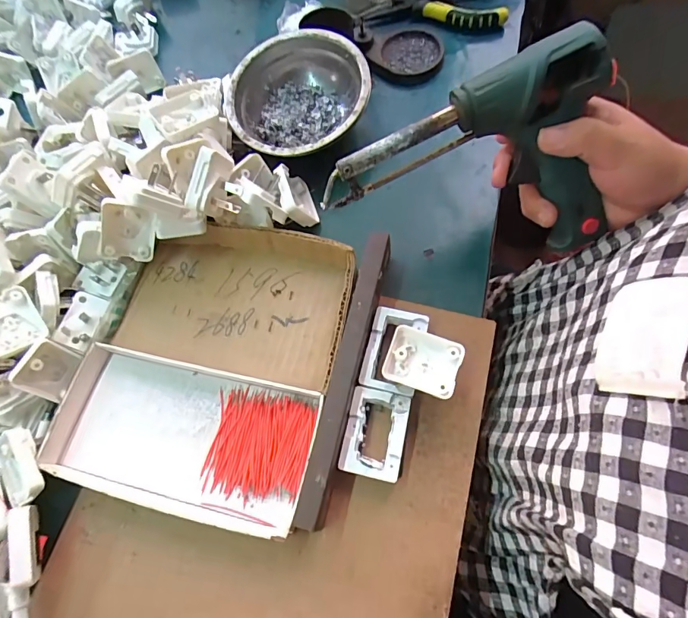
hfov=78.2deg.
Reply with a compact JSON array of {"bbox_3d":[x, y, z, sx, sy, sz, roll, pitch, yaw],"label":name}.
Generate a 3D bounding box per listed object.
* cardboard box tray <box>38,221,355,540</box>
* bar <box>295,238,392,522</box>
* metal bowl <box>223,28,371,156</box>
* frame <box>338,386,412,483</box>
[{"bbox_3d":[-0.095,0.035,0.317,0.194,0.036,0.214,12,69,11],"label":"cardboard box tray"},{"bbox_3d":[0.003,0.041,0.300,0.022,0.028,0.205,11,69,11],"label":"bar"},{"bbox_3d":[-0.042,-0.186,0.381,0.122,0.055,0.115,-2,67,5],"label":"metal bowl"},{"bbox_3d":[0.021,0.084,0.288,0.039,0.015,0.056,10,69,10],"label":"frame"}]

